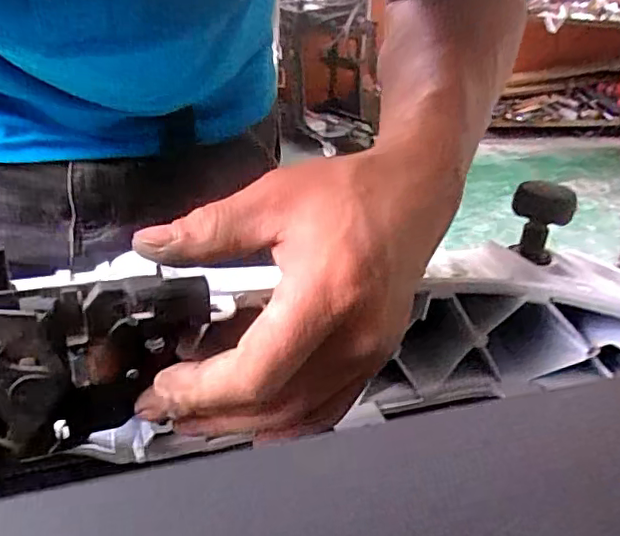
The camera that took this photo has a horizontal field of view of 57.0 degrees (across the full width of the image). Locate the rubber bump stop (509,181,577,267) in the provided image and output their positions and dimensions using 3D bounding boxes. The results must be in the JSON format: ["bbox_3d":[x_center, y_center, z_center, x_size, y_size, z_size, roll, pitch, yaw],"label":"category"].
[{"bbox_3d":[0.138,-0.026,0.346,0.034,0.046,0.032,14,29,17],"label":"rubber bump stop"}]

